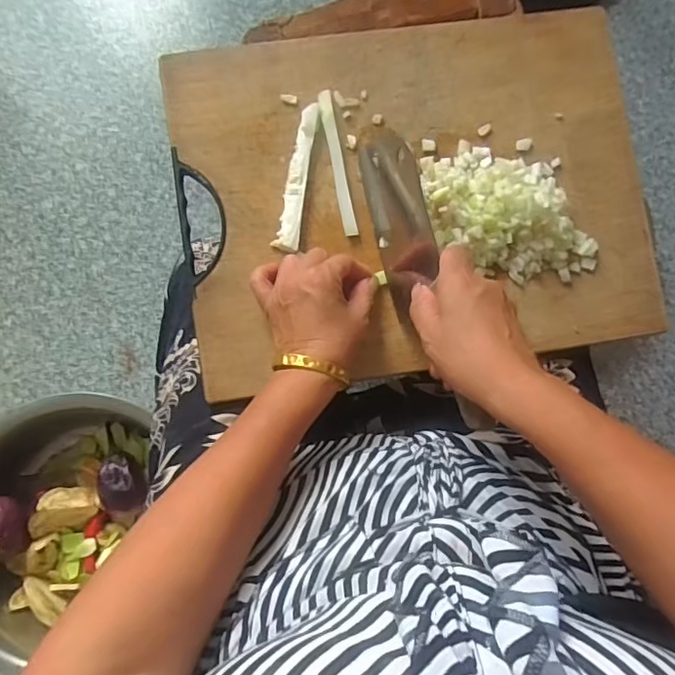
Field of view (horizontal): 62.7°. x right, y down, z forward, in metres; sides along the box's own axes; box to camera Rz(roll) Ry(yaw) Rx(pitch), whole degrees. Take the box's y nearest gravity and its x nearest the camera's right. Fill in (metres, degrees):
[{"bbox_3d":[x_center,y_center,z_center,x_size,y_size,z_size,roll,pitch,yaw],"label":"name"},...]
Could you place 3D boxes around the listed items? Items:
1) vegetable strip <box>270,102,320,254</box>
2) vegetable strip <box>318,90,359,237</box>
[{"bbox_3d":[-0.033,-0.135,0.464,0.020,0.010,0.126,10,84,-4],"label":"vegetable strip"},{"bbox_3d":[0.000,-0.149,0.465,0.012,0.006,0.127,-10,86,-6],"label":"vegetable strip"}]

